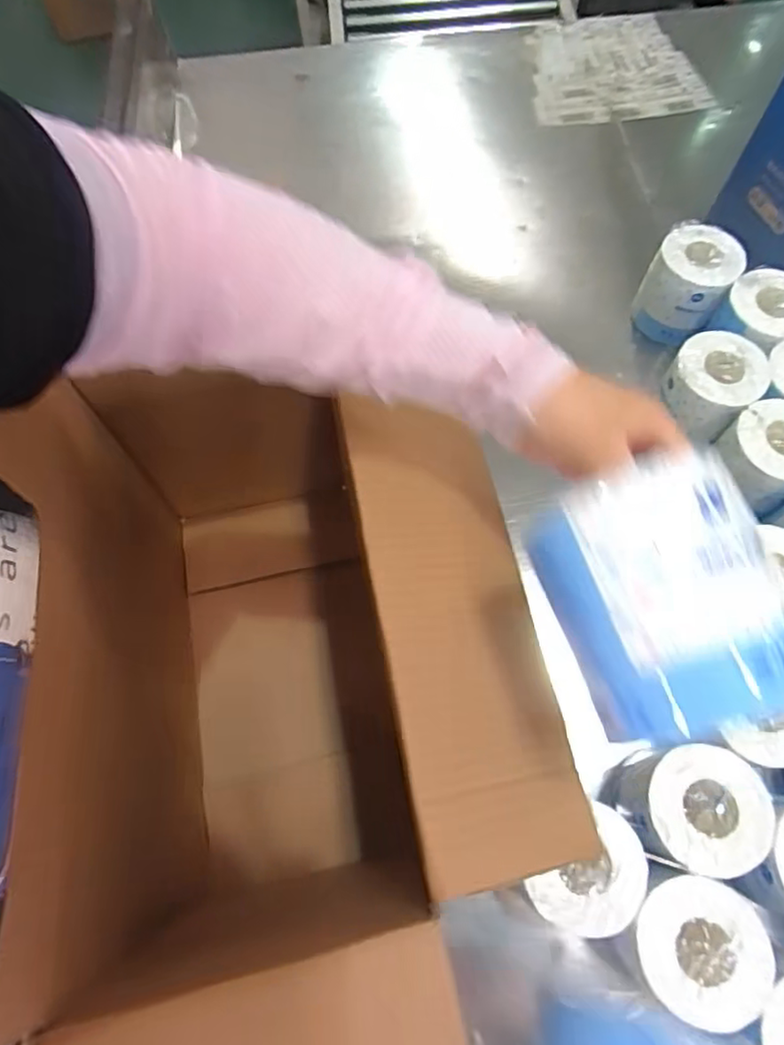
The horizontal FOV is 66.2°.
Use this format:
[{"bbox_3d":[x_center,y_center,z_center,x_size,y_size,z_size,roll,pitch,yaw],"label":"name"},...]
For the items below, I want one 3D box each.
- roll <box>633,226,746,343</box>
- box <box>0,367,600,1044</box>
[{"bbox_3d":[0.377,-0.304,0.774,0.096,0.112,0.098,-1,67,2],"label":"roll"},{"bbox_3d":[-0.094,0.139,0.484,0.368,0.330,0.488,-9,67,-2],"label":"box"}]

